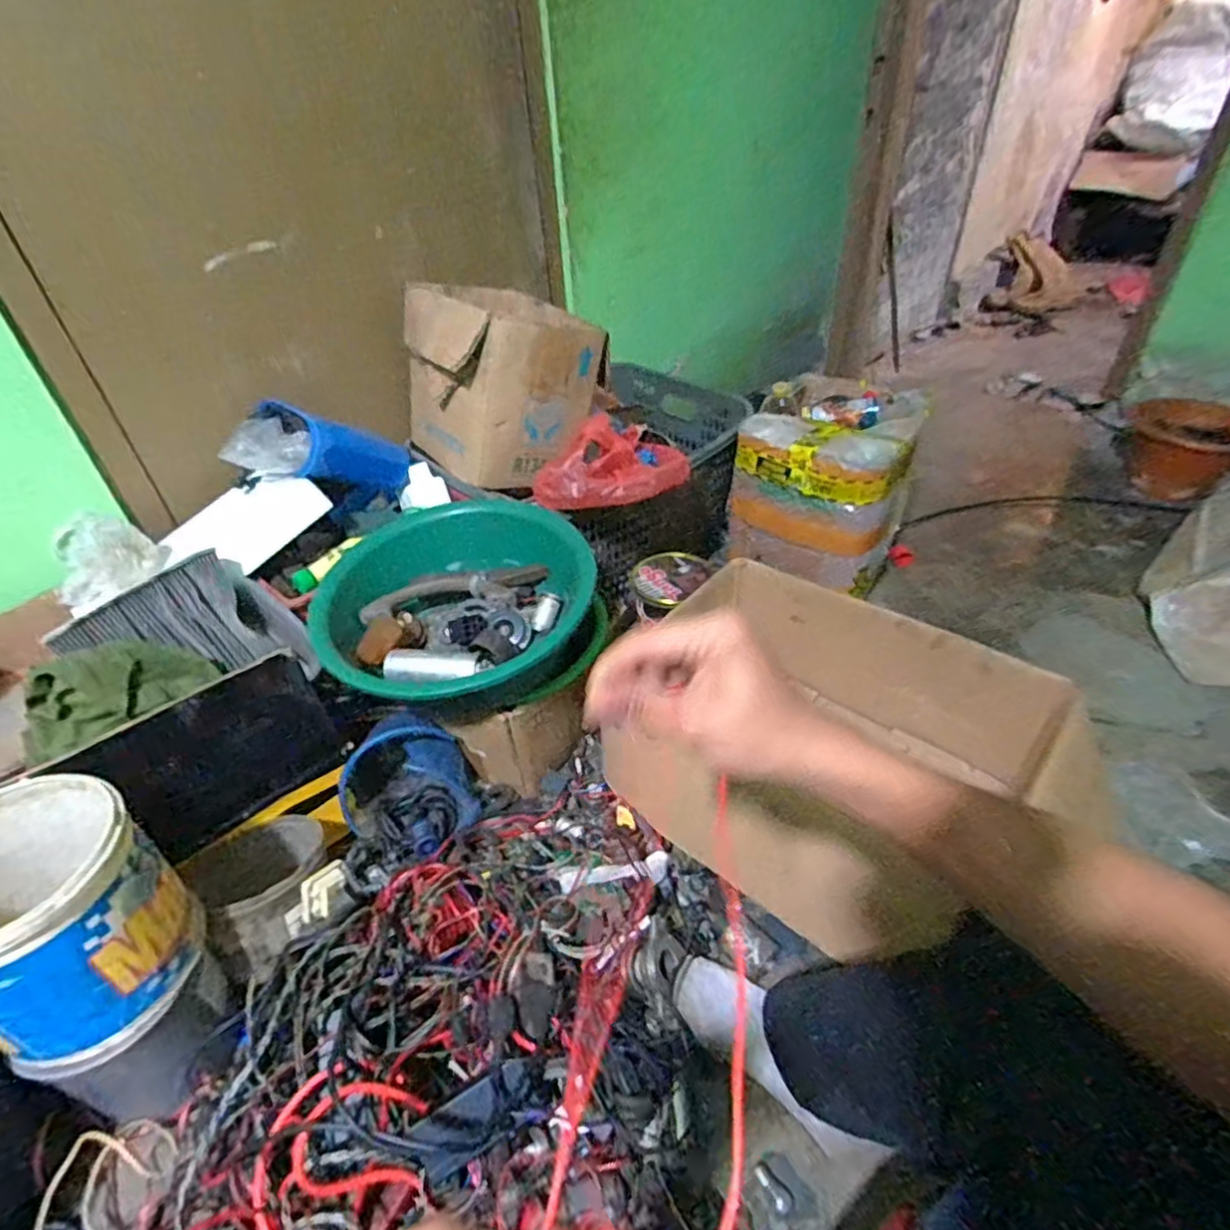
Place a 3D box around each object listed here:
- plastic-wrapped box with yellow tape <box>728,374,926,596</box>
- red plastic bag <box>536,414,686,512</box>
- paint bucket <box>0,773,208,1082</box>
[{"bbox_3d":[0.407,-0.275,1.244,0.281,0.255,0.356,21,47,27],"label":"plastic-wrapped box with yellow tape"},{"bbox_3d":[-0.007,-0.235,0.971,0.224,0.069,0.197,-2,40,3],"label":"red plastic bag"},{"bbox_3d":[-0.514,0.277,0.605,0.181,0.190,0.174,25,49,31],"label":"paint bucket"}]

